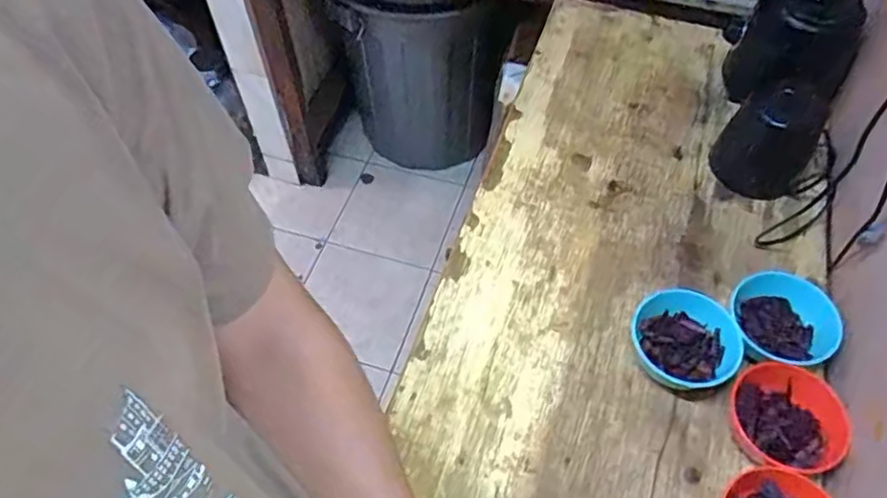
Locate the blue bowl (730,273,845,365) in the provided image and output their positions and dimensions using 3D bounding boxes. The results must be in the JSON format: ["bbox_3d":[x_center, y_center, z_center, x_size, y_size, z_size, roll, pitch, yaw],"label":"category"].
[{"bbox_3d":[0.377,0.086,0.719,0.098,0.058,0.101,0,55,-1],"label":"blue bowl"}]

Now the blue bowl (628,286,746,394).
[{"bbox_3d":[0.258,0.104,0.706,0.110,0.059,0.095,27,59,17],"label":"blue bowl"}]

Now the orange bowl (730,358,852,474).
[{"bbox_3d":[0.344,0.177,0.655,0.102,0.057,0.108,0,55,-1],"label":"orange bowl"}]

